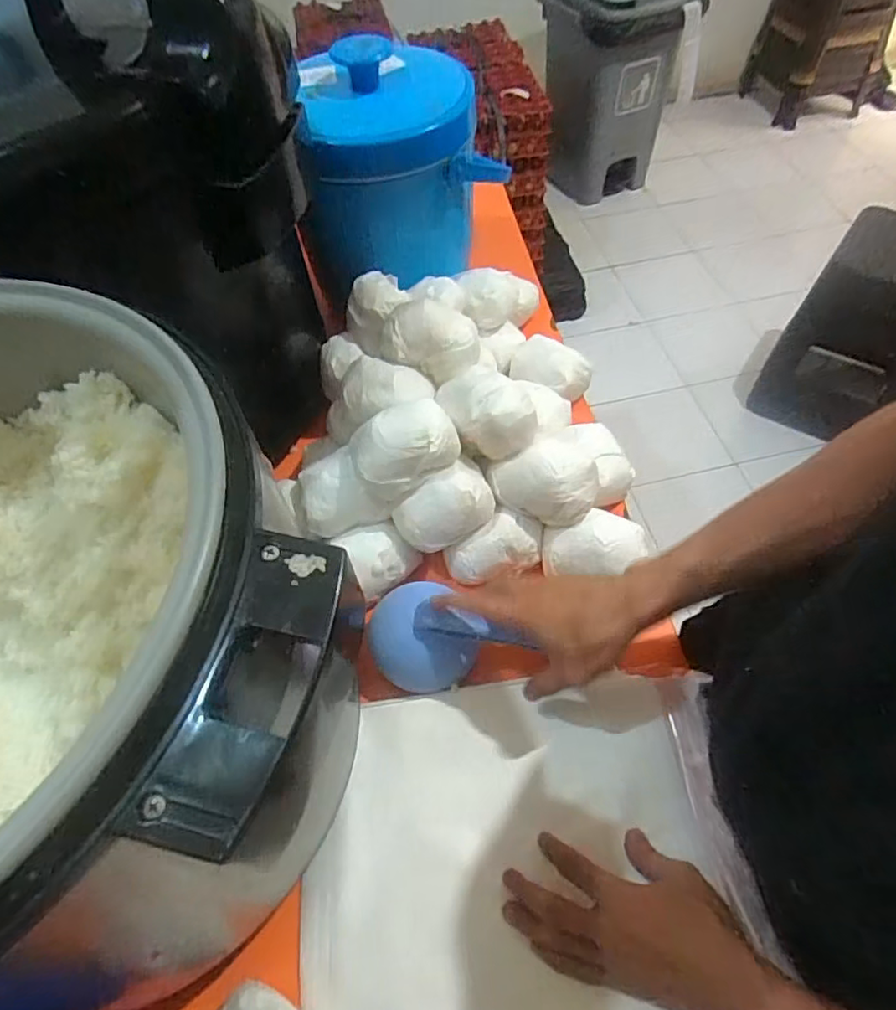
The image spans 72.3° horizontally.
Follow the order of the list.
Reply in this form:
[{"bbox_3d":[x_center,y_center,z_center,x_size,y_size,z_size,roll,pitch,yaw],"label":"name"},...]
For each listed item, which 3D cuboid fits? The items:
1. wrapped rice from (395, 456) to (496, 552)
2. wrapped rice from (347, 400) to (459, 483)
[{"bbox_3d":[-0.001,0.004,0.549,0.086,0.052,0.051,-27,59,-15],"label":"wrapped rice"},{"bbox_3d":[-0.039,-0.058,0.538,0.093,0.044,0.067,-13,56,-5],"label":"wrapped rice"}]

